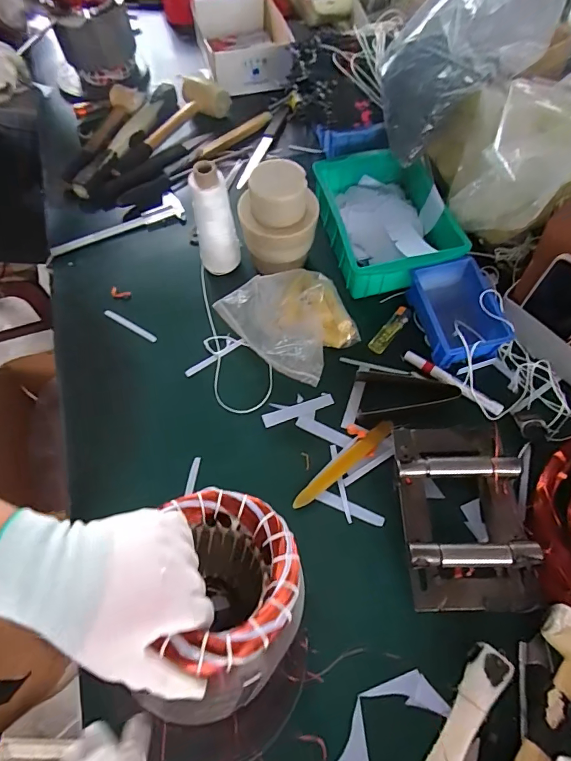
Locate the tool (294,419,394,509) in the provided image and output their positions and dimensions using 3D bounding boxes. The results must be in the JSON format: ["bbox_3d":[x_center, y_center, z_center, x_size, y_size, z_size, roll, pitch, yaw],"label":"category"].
[{"bbox_3d":[0.075,0.106,0.536,0.162,0.005,0.021,-37,69,-14],"label":"tool"}]

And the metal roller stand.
[{"bbox_3d":[0.199,0.150,0.483,0.141,0.050,0.200,-1,65,2],"label":"metal roller stand"}]

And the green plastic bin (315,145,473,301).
[{"bbox_3d":[0.155,-0.254,0.666,0.185,0.065,0.240,-7,65,-1],"label":"green plastic bin"}]

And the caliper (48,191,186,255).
[{"bbox_3d":[-0.283,-0.260,0.709,0.224,0.016,0.054,-23,66,-8],"label":"caliper"}]

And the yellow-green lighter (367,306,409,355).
[{"bbox_3d":[0.153,-0.074,0.616,0.022,0.011,0.084,36,71,17],"label":"yellow-green lighter"}]

